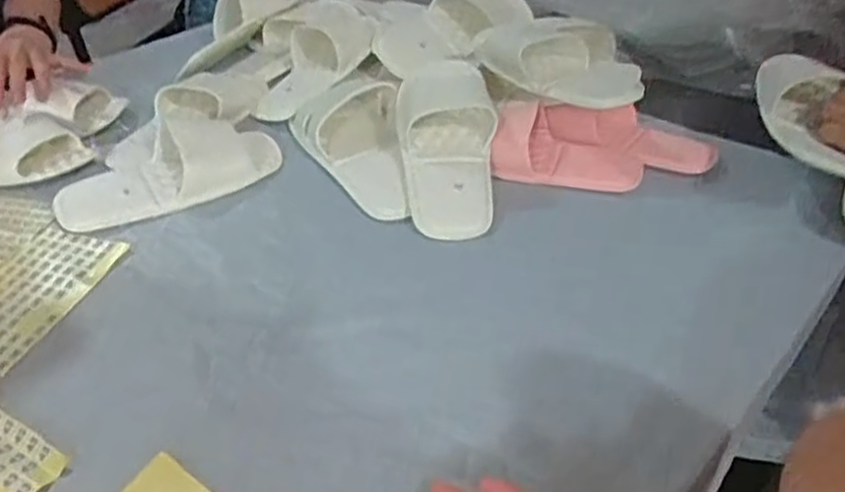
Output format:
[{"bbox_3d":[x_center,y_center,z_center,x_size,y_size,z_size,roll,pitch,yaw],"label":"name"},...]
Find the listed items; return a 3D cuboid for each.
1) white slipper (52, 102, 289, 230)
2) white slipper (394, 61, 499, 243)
[{"bbox_3d":[-0.270,-0.090,0.751,0.237,0.063,0.106,-15,41,-17],"label":"white slipper"},{"bbox_3d":[0.027,-0.114,0.761,0.104,0.085,0.247,-2,39,-1],"label":"white slipper"}]

